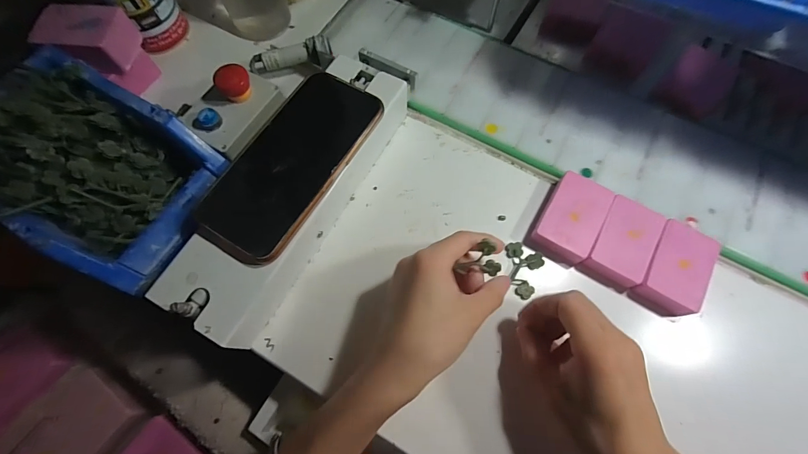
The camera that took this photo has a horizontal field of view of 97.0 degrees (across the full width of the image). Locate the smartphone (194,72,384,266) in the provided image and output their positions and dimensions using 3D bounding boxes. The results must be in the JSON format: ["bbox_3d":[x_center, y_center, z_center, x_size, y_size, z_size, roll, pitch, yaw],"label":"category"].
[{"bbox_3d":[-0.087,-0.052,0.278,0.075,0.009,0.163,28,72,11],"label":"smartphone"}]

